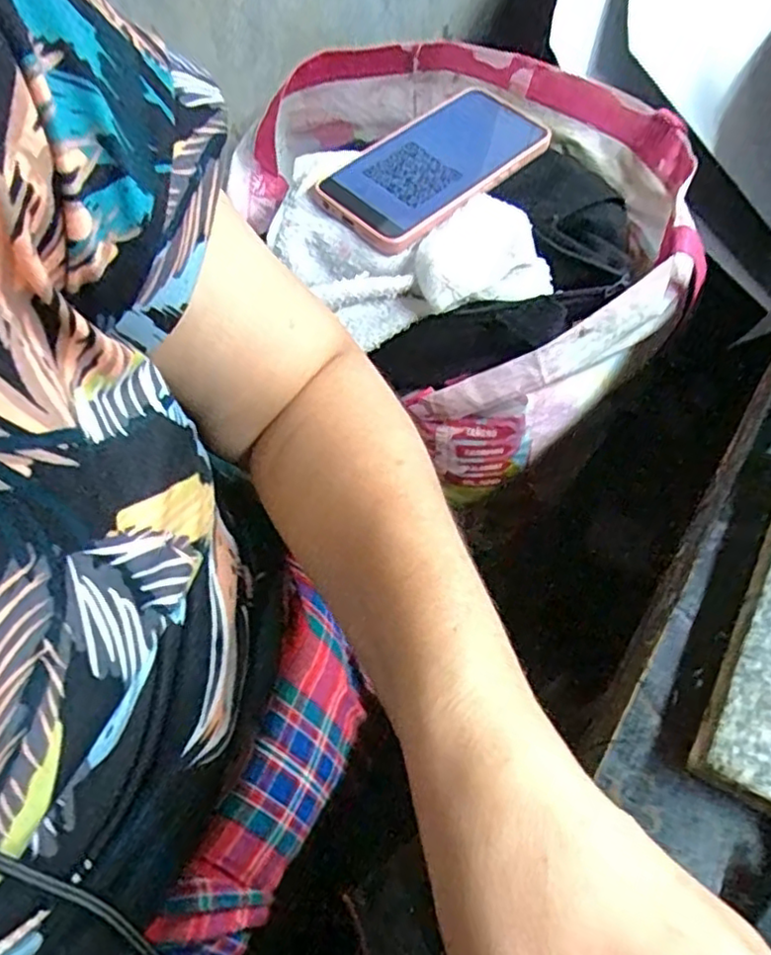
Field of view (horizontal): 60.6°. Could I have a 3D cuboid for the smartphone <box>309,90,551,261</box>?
[{"bbox_3d":[0.035,-0.218,0.453,0.082,0.016,0.167,39,68,23],"label":"smartphone"}]

